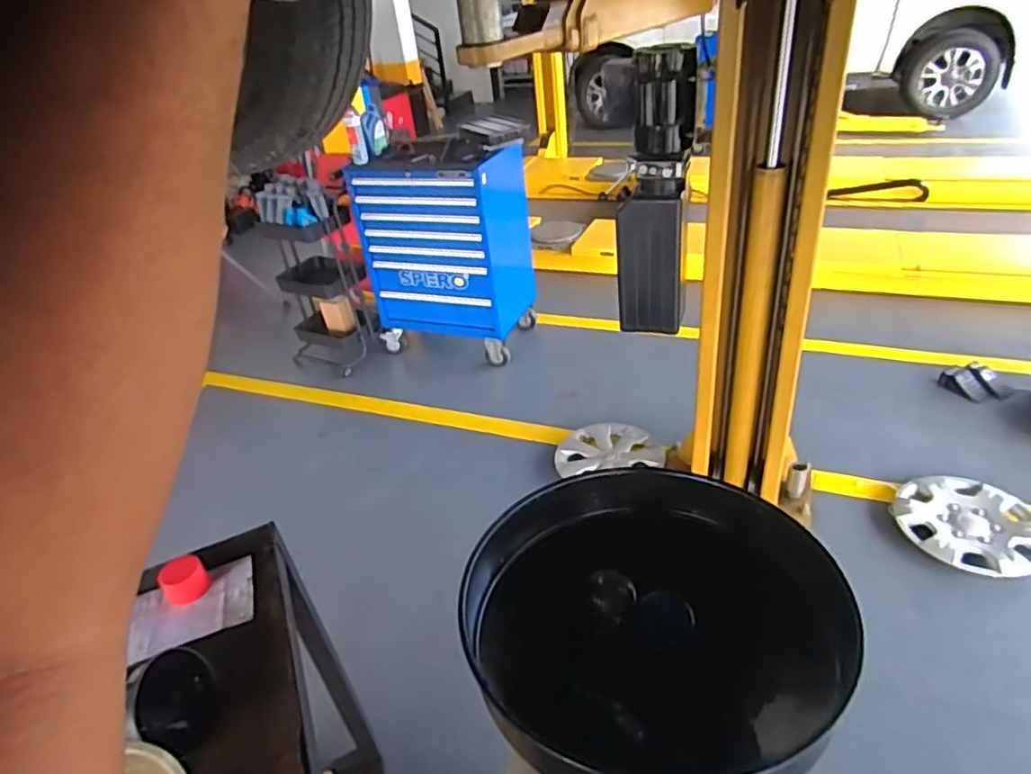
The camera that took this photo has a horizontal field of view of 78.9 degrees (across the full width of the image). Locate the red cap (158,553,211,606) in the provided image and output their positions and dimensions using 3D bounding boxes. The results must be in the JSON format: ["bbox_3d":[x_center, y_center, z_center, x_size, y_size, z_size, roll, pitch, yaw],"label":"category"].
[{"bbox_3d":[-0.558,0.321,1.052,0.068,0.049,0.068,-5,34,3],"label":"red cap"}]

